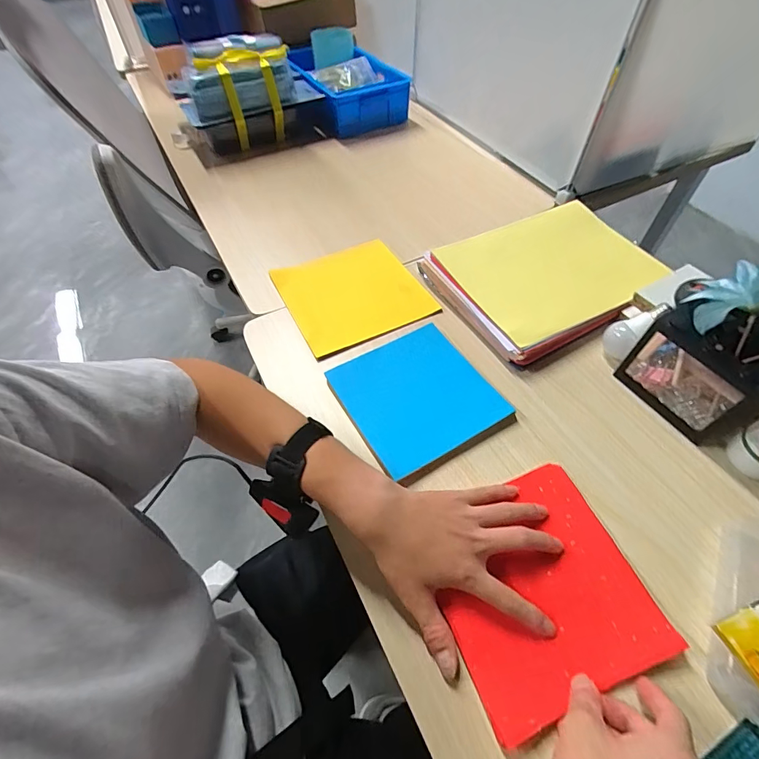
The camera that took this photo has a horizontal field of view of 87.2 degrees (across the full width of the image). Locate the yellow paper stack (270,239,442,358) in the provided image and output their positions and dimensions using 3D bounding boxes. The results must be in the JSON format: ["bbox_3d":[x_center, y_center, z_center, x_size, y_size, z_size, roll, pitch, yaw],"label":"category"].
[{"bbox_3d":[-0.041,-0.134,0.591,0.190,0.018,0.180,-25,64,-11],"label":"yellow paper stack"}]

